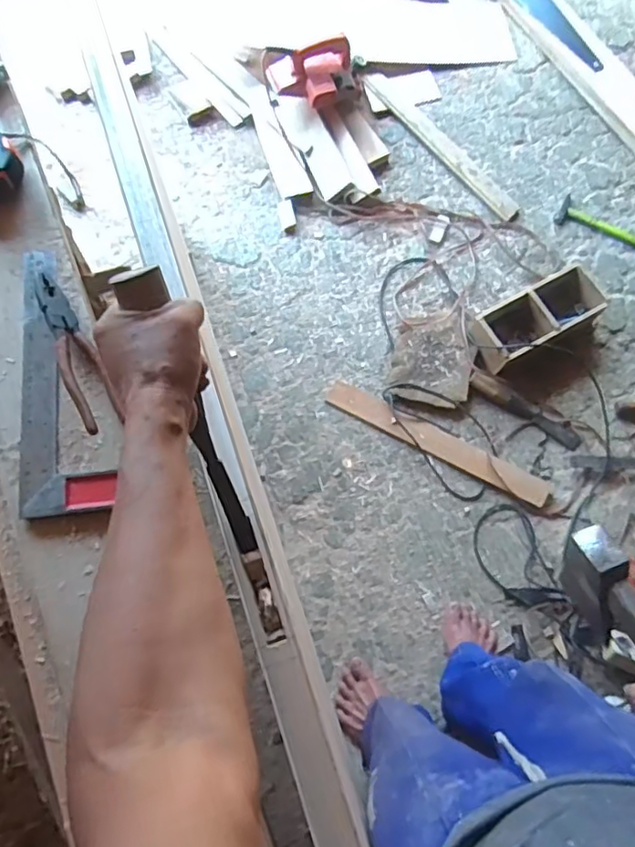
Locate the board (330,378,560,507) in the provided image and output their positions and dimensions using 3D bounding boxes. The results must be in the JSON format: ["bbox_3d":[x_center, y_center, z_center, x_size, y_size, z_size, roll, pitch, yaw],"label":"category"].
[{"bbox_3d":[0.270,0.041,1.355,0.526,0.016,0.066,26,76,8],"label":"board"}]

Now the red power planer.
[{"bbox_3d":[0.002,-0.845,1.476,0.220,0.122,0.114,-26,76,-6],"label":"red power planer"}]

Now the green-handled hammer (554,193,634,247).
[{"bbox_3d":[0.724,-0.496,1.526,0.232,0.024,0.100,32,77,9],"label":"green-handled hammer"}]

